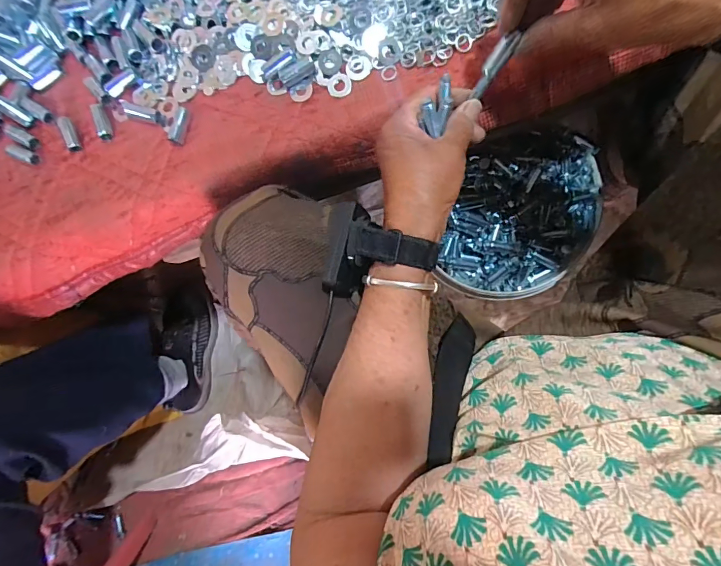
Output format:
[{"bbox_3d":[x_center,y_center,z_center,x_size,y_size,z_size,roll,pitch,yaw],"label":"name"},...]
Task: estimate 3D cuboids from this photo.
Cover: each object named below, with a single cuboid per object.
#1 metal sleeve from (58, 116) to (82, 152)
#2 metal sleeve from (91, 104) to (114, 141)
[{"bbox_3d":[-0.291,-0.150,0.401,0.011,0.009,0.035,-18,83,7],"label":"metal sleeve"},{"bbox_3d":[-0.254,-0.158,0.396,0.013,0.011,0.034,-15,83,7],"label":"metal sleeve"}]

